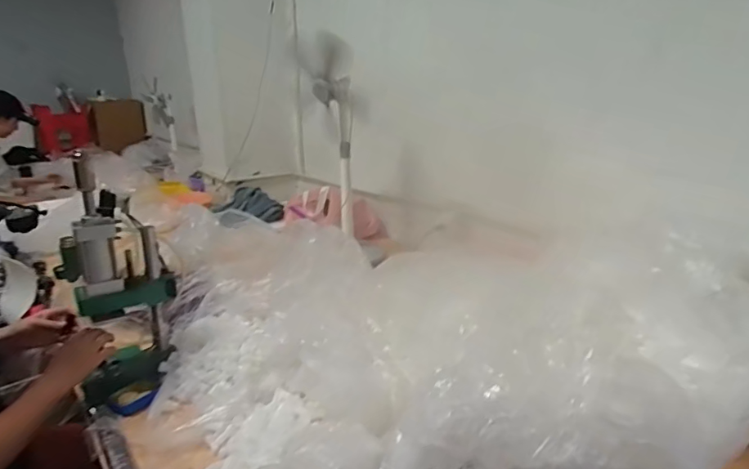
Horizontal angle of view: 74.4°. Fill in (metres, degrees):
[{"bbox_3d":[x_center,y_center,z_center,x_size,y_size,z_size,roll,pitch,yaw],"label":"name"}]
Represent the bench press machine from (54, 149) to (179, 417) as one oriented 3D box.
[{"bbox_3d":[-0.561,0.105,1.071,0.230,0.463,0.228,-11,20,-29],"label":"bench press machine"}]

